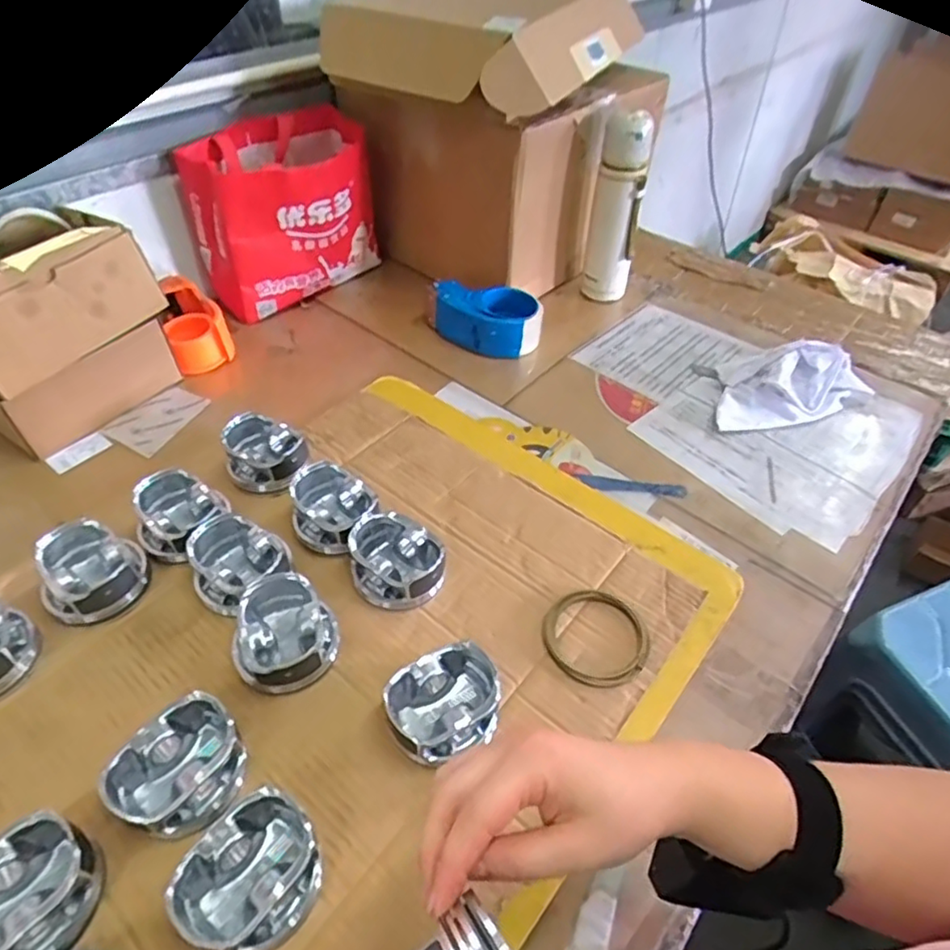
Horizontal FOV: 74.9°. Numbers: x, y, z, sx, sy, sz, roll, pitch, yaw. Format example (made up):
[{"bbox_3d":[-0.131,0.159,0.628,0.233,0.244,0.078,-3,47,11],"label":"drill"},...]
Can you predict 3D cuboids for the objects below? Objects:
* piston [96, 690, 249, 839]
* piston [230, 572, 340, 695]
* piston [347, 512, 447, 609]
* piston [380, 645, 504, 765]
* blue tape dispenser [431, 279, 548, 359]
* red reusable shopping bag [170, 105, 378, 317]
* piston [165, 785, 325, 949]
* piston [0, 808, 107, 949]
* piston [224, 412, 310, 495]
[{"bbox_3d":[-0.208,0.208,0.439,0.072,0.045,0.084,33,53,23],"label":"piston"},{"bbox_3d":[-0.160,0.130,0.512,0.086,0.048,0.080,3,48,-3],"label":"piston"},{"bbox_3d":[-0.071,0.078,0.570,0.087,0.044,0.079,14,48,8],"label":"piston"},{"bbox_3d":[-0.023,0.179,0.478,0.089,0.043,0.072,-20,53,-22],"label":"piston"},{"bbox_3d":[0.013,-0.205,0.831,0.152,0.066,0.079,6,47,0],"label":"blue tape dispenser"},{"bbox_3d":[-0.258,-0.356,0.850,0.242,0.197,0.138,-17,51,-19],"label":"red reusable shopping bag"},{"bbox_3d":[-0.141,0.257,0.397,0.077,0.043,0.087,34,53,23],"label":"piston"},{"bbox_3d":[-0.281,0.265,0.386,0.074,0.052,0.084,25,50,17],"label":"piston"},{"bbox_3d":[-0.222,-0.026,0.657,0.082,0.048,0.084,-17,51,-19],"label":"piston"}]

